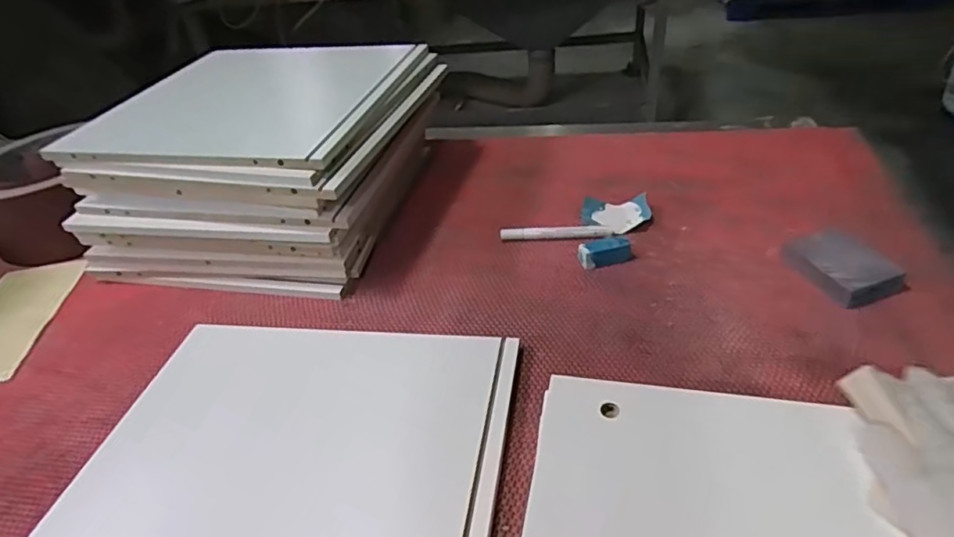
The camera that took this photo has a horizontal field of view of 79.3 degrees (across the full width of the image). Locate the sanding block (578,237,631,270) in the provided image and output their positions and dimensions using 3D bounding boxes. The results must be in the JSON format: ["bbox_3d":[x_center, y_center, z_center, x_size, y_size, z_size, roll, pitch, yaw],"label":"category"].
[{"bbox_3d":[0.158,-0.020,0.707,0.064,0.031,0.021,-12,38,-6],"label":"sanding block"}]

